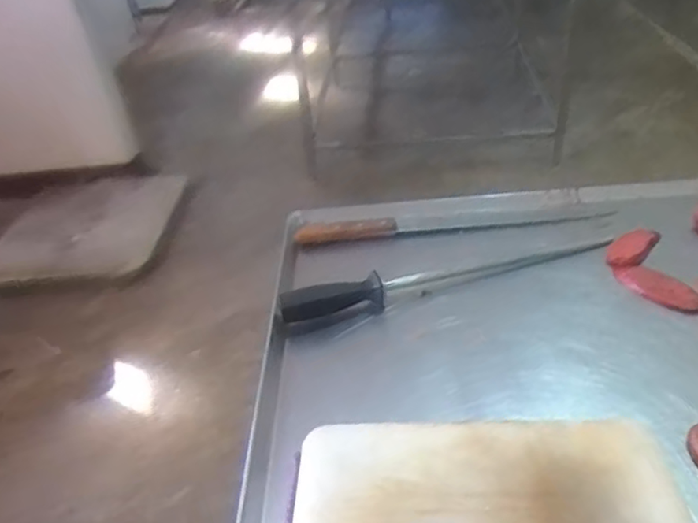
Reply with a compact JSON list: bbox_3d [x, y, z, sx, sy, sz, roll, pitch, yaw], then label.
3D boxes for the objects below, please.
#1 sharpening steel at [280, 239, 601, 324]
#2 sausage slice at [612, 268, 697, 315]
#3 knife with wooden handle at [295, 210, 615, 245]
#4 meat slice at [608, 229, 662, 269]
[{"bbox_3d":[0.119,0.012,0.704,0.399,0.037,0.026,-15,37,-9],"label":"sharpening steel"},{"bbox_3d":[0.343,0.029,0.672,0.035,0.014,0.098,-30,42,-27],"label":"sausage slice"},{"bbox_3d":[0.135,-0.048,0.794,0.403,0.023,0.036,-7,37,2],"label":"knife with wooden handle"},{"bbox_3d":[0.338,-0.016,0.729,0.040,0.016,0.082,22,46,34],"label":"meat slice"}]

